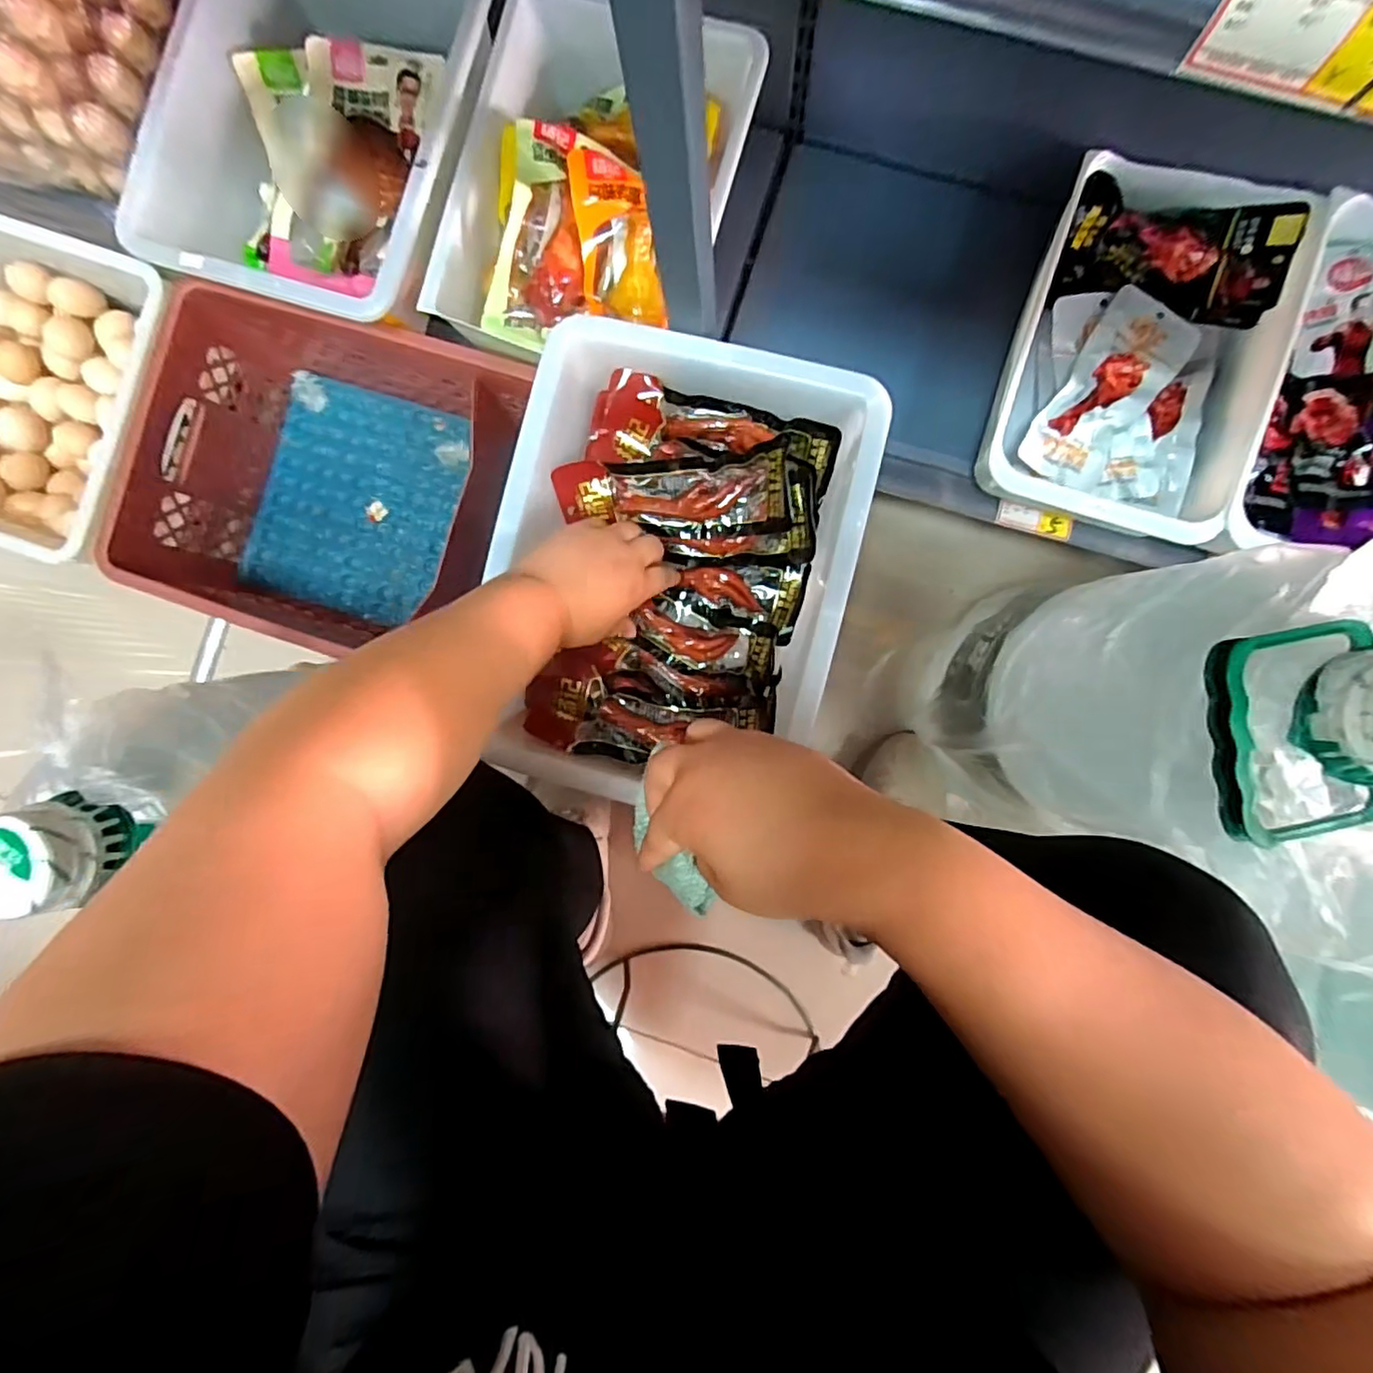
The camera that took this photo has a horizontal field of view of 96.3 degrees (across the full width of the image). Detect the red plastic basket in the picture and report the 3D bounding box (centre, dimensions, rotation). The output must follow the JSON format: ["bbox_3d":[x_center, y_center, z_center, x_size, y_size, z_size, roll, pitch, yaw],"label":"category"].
[{"bbox_3d":[-0.397,-0.223,0.719,0.375,0.196,0.322,14,91,4],"label":"red plastic basket"}]

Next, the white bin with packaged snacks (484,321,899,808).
[{"bbox_3d":[-0.007,-0.110,0.525,0.275,0.090,0.341,13,91,4],"label":"white bin with packaged snacks"}]

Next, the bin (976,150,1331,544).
[{"bbox_3d":[0.416,-0.305,0.575,0.212,0.080,0.313,18,91,4],"label":"bin"}]

